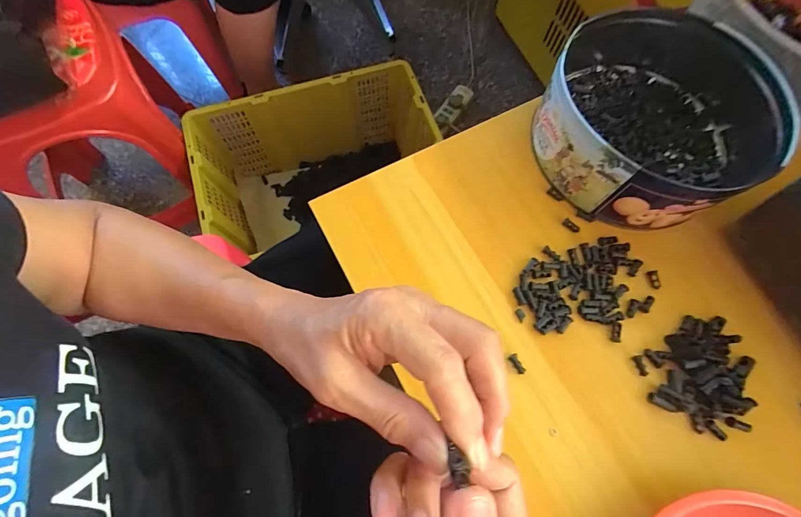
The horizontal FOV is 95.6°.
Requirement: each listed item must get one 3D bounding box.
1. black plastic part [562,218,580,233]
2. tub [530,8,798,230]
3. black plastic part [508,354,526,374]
[{"bbox_3d":[0.160,-0.031,0.339,0.017,0.004,0.009,43,76,12],"label":"black plastic part"},{"bbox_3d":[0.238,-0.142,0.343,0.219,0.069,0.199,-39,77,-12],"label":"tub"},{"bbox_3d":[0.097,0.087,0.300,0.008,0.004,0.016,-31,75,-10],"label":"black plastic part"}]

